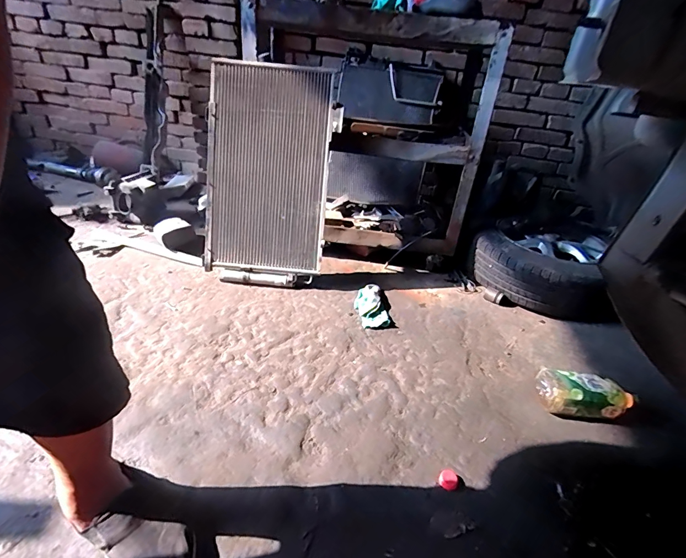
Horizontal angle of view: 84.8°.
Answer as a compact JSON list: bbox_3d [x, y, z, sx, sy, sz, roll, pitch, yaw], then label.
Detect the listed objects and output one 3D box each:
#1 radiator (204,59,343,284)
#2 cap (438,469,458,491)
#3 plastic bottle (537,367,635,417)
[{"bbox_3d":[-0.224,-0.313,1.136,0.363,0.619,0.033,7,11,-1],"label":"radiator"},{"bbox_3d":[0.195,0.371,0.695,0.033,0.012,0.035,5,32,-3],"label":"cap"},{"bbox_3d":[0.552,0.269,0.860,0.192,0.086,0.081,8,32,3],"label":"plastic bottle"}]

